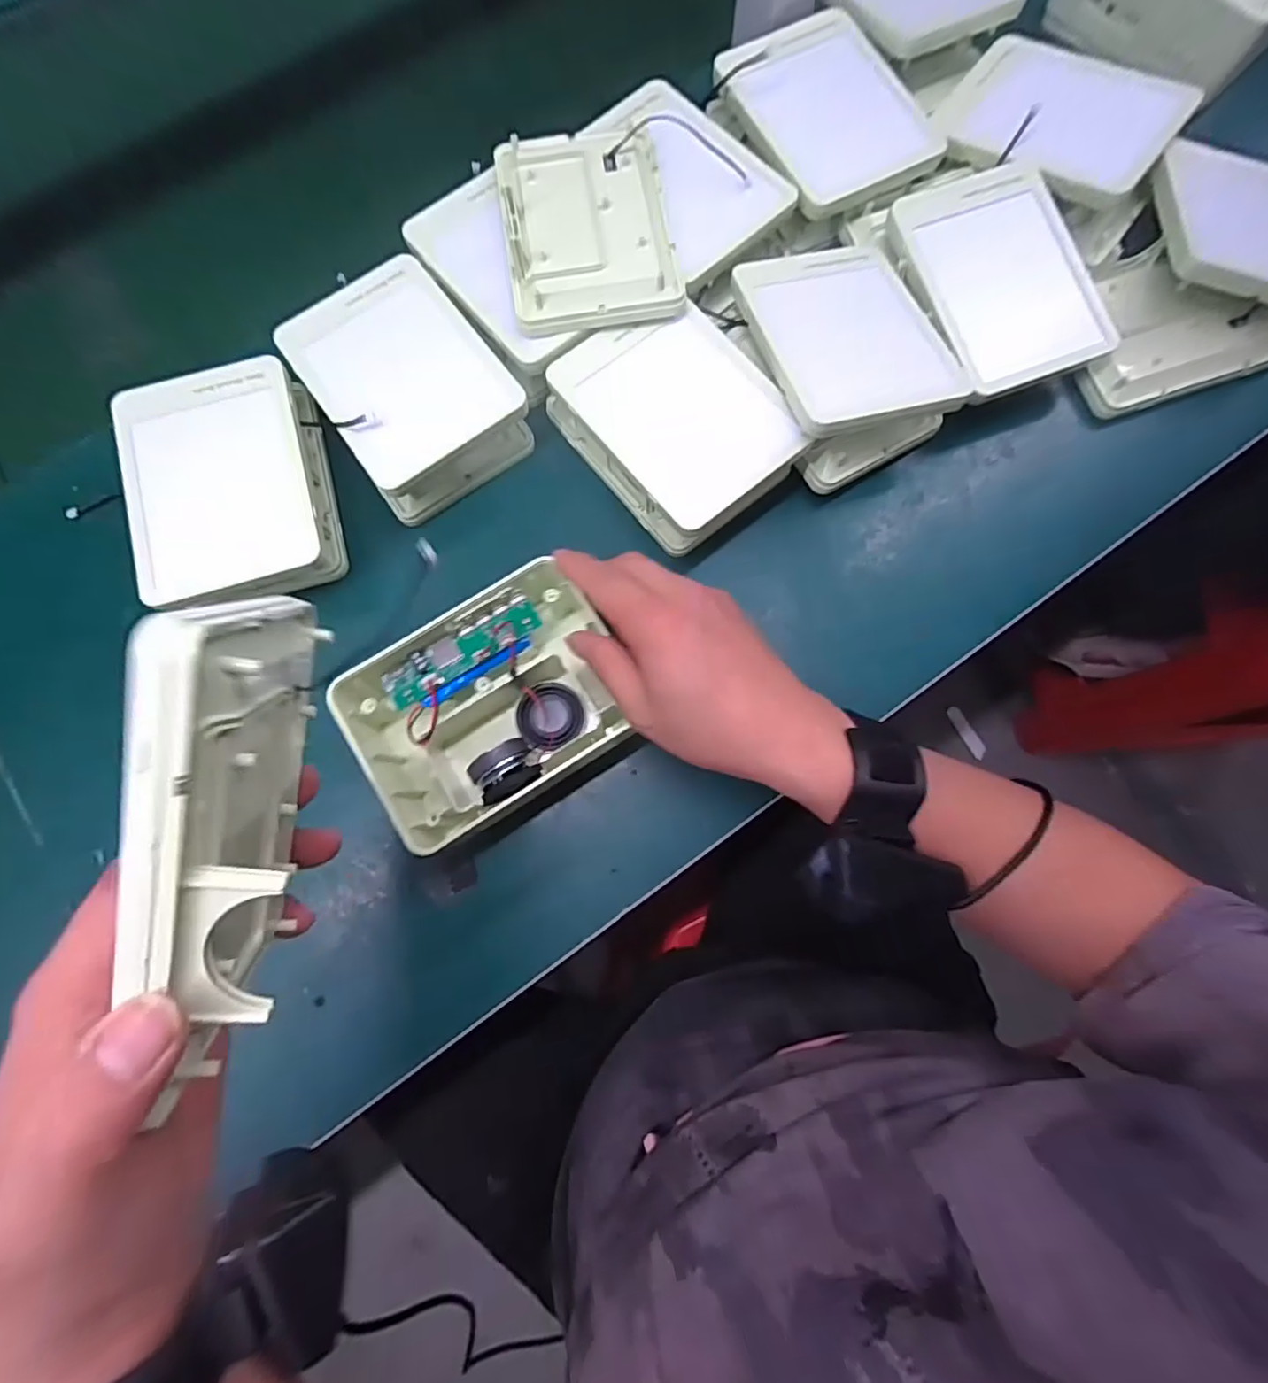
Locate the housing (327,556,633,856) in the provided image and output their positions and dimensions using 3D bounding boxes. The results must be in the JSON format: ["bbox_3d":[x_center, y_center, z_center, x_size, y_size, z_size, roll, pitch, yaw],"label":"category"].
[{"bbox_3d":[-0.083,0.011,0.337,0.139,0.052,0.108,-35,79,-7],"label":"housing"}]

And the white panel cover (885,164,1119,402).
[{"bbox_3d":[0.228,-0.257,0.378,0.105,0.014,0.135,-20,85,-5],"label":"white panel cover"}]

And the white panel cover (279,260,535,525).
[{"bbox_3d":[-0.141,-0.187,0.381,0.105,0.056,0.134,-35,79,-7],"label":"white panel cover"}]

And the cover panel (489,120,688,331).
[{"bbox_3d":[-0.028,-0.280,0.362,0.097,0.024,0.132,-9,77,-1],"label":"cover panel"}]

